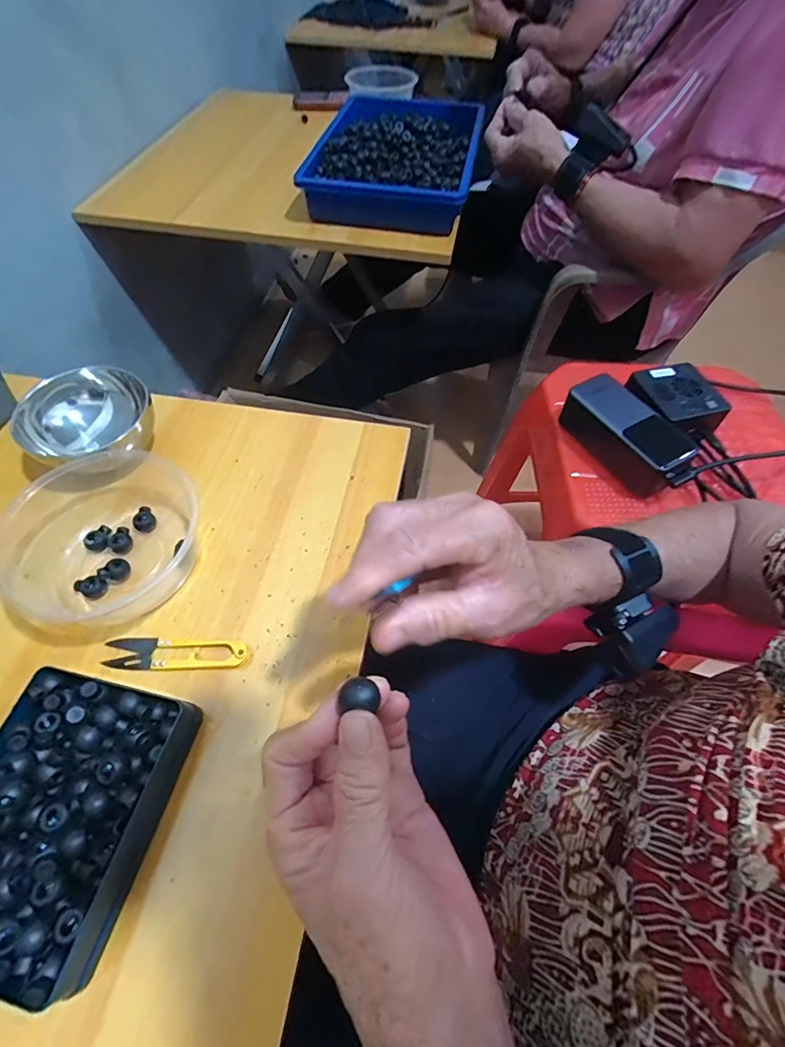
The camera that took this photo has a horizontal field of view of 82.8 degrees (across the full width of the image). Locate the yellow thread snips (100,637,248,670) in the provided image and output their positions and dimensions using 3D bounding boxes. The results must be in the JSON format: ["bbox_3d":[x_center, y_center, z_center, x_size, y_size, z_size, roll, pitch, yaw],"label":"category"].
[{"bbox_3d":[-0.161,0.096,0.330,0.105,0.009,0.022,2,58,0],"label":"yellow thread snips"}]

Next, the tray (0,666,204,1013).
[{"bbox_3d":[-0.197,0.171,0.265,0.113,0.037,0.145,11,58,6],"label":"tray"}]

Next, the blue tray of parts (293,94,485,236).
[{"bbox_3d":[0.014,-0.609,0.741,0.248,0.075,0.347,11,58,5],"label":"blue tray of parts"}]

